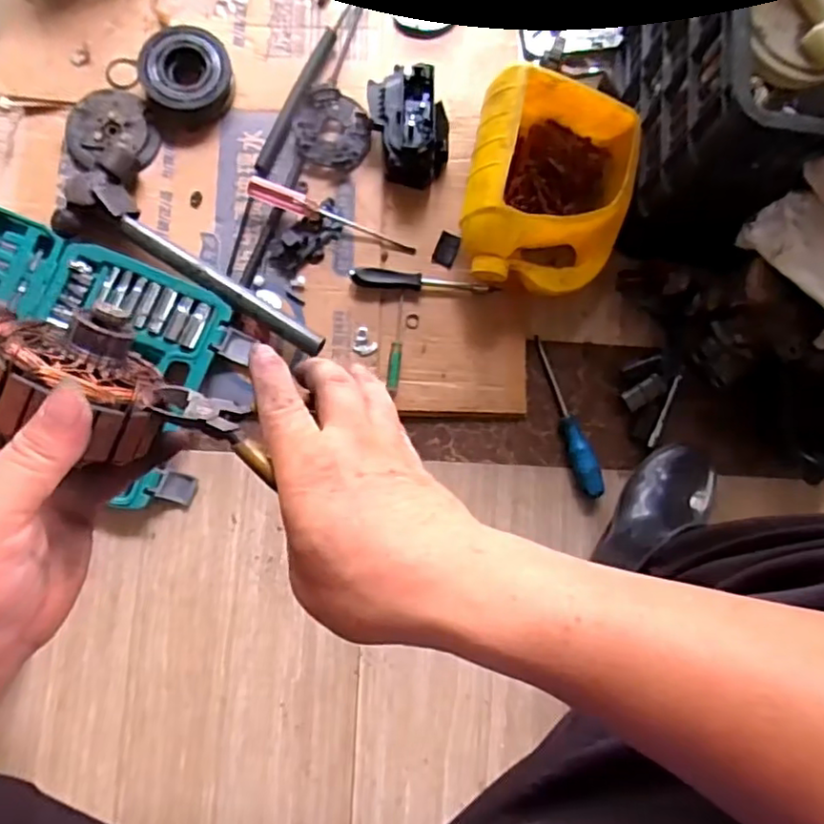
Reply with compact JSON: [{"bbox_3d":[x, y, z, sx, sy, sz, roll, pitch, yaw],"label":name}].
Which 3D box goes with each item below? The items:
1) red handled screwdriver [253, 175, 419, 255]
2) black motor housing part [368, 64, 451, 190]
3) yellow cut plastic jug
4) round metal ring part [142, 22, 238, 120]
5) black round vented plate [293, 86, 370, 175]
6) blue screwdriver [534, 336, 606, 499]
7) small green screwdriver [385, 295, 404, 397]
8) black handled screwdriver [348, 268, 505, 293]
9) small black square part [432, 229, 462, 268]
[{"bbox_3d":[-0.093,-0.226,0.733,0.199,0.024,0.022,19,77,-12],"label":"red handled screwdriver"},{"bbox_3d":[-0.001,-0.331,0.732,0.087,0.065,0.124,-9,82,-5],"label":"black motor housing part"},{"bbox_3d":[0.154,-0.249,0.707,0.180,0.112,0.226,11,81,-2],"label":"yellow cut plastic jug"},{"bbox_3d":[-0.269,-0.404,0.753,0.102,0.029,0.102,-11,92,-8],"label":"round metal ring part"},{"bbox_3d":[-0.096,-0.335,0.752,0.083,0.020,0.101,-25,84,-7],"label":"black round vented plate"},{"bbox_3d":[0.187,0.004,0.737,0.032,0.027,0.194,-13,83,-6],"label":"blue screwdriver"},{"bbox_3d":[-0.016,-0.079,0.726,0.015,0.019,0.110,8,81,-3],"label":"small green screwdriver"},{"bbox_3d":[0.013,-0.150,0.724,0.164,0.029,0.018,4,81,-4],"label":"black handled screwdriver"},{"bbox_3d":[0.041,-0.193,0.747,0.025,0.004,0.041,20,81,-1],"label":"small black square part"}]

